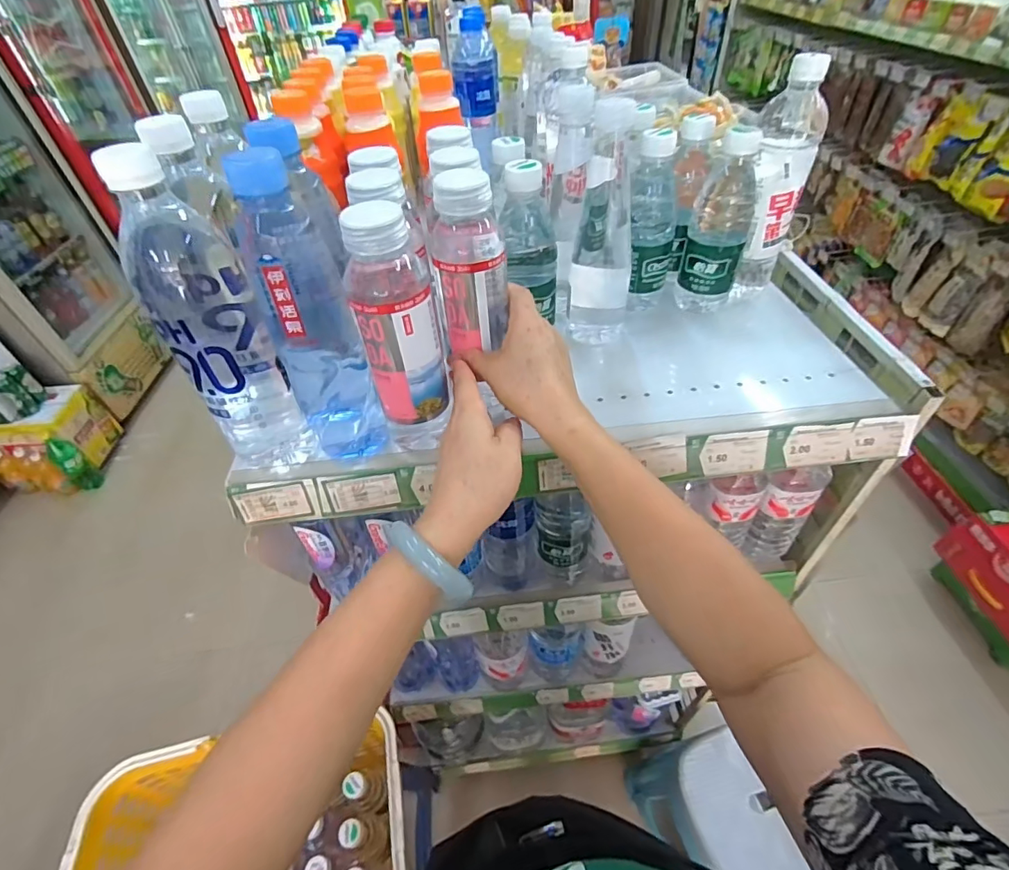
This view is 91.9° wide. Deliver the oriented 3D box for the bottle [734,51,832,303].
[{"bbox_3d":[0.277,-0.255,0.504,0.053,0.213,0.053,-1,45,1],"label":"bottle"}]

